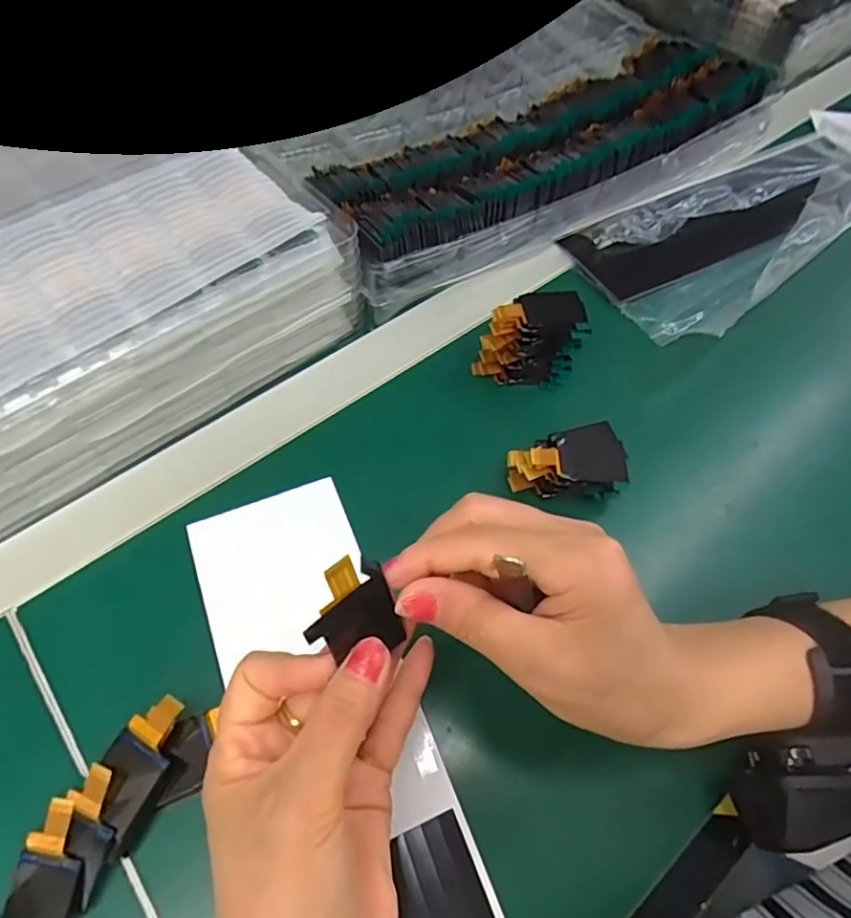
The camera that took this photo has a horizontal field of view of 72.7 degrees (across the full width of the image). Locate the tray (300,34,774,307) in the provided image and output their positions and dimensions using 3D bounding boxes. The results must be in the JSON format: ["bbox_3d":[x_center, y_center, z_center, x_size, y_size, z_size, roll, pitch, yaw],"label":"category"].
[{"bbox_3d":[0.094,-0.264,0.474,0.422,0.055,0.164,-31,65,-19],"label":"tray"}]

